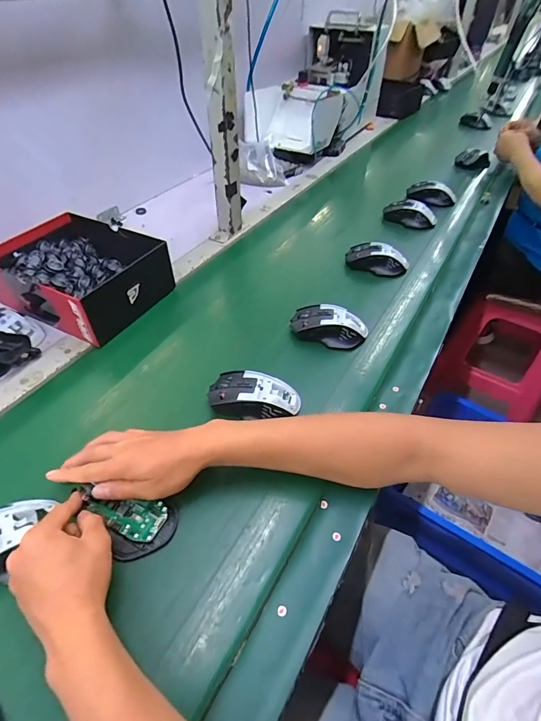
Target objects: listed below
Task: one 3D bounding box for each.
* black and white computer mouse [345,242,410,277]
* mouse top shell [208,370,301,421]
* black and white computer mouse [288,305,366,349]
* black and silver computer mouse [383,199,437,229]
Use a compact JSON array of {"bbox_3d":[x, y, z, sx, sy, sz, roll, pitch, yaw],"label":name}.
[{"bbox_3d":[0.202,-0.192,0.734,0.113,0.041,0.059,15,47,13],"label":"black and white computer mouse"},{"bbox_3d":[-0.020,0.042,0.496,0.114,0.029,0.062,4,45,2],"label":"mouse top shell"},{"bbox_3d":[0.090,-0.052,0.596,0.113,0.043,0.059,8,46,6],"label":"black and white computer mouse"},{"bbox_3d":[0.311,-0.323,0.865,0.116,0.045,0.063,20,47,18],"label":"black and silver computer mouse"}]

